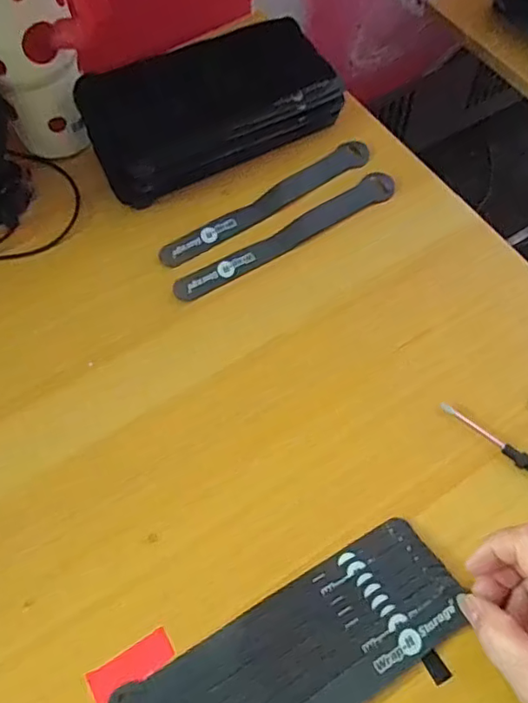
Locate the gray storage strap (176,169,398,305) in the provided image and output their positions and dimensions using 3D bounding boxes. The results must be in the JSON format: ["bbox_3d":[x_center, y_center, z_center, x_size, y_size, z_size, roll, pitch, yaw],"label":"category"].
[{"bbox_3d":[0.019,-0.090,0.437,0.193,0.005,0.023,-30,68,-11],"label":"gray storage strap"}]

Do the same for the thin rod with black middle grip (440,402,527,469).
[{"bbox_3d":[0.162,0.068,0.355,0.112,0.009,0.010,40,73,18],"label":"thin rod with black middle grip"}]

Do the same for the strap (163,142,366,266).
[{"bbox_3d":[0.004,-0.120,0.450,0.192,0.004,0.024,-33,69,-12],"label":"strap"}]

